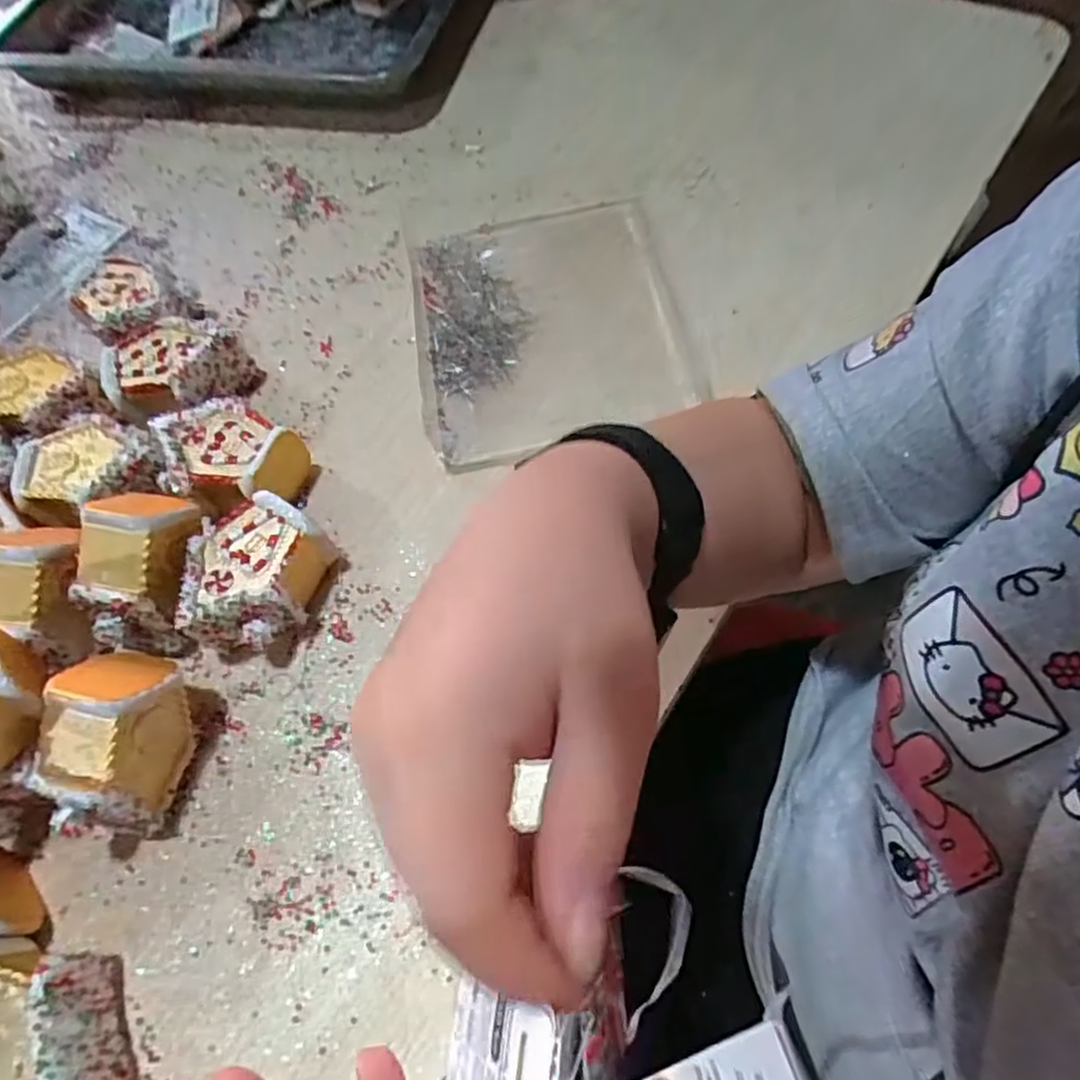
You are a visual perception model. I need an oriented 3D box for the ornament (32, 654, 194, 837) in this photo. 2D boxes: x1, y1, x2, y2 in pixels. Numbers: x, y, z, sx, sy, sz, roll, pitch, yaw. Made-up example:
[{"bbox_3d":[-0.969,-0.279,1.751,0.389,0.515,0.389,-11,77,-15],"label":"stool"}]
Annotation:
[{"bbox_3d":[-0.201,0.098,0.339,0.048,0.070,0.082,4,64,9],"label":"ornament"}]

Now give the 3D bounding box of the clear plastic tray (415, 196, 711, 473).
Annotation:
[{"bbox_3d":[0.006,-0.147,0.476,0.180,0.008,0.196,-12,66,-5],"label":"clear plastic tray"}]

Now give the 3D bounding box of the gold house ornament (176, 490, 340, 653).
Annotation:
[{"bbox_3d":[-0.153,0.022,0.384,0.064,0.047,0.082,14,66,13],"label":"gold house ornament"}]

